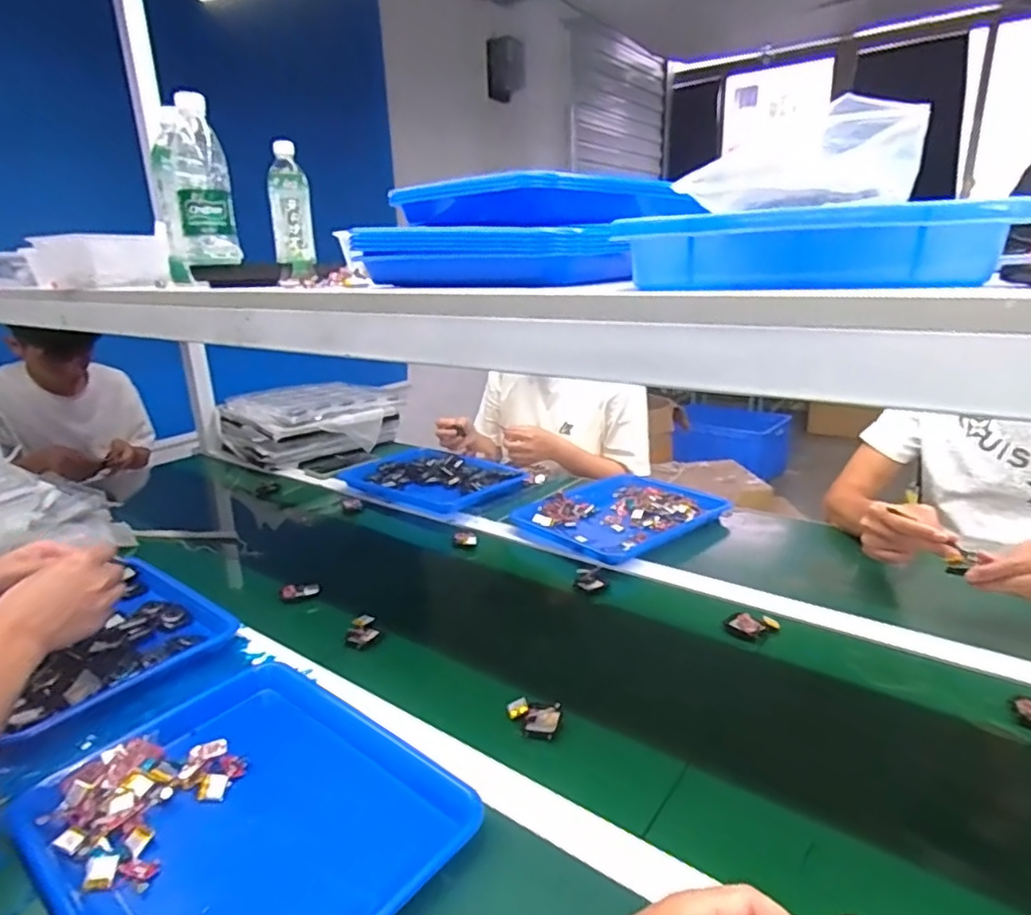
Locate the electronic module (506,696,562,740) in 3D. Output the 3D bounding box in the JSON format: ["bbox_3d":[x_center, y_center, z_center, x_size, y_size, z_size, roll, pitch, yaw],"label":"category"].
[{"bbox_3d":[0.016,0.260,0.628,0.051,0.017,0.040,3,18,16],"label":"electronic module"}]

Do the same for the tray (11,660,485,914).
[{"bbox_3d":[-0.223,0.289,0.520,0.333,0.048,0.257,12,23,38],"label":"tray"}]

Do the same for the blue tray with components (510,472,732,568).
[{"bbox_3d":[0.182,0.096,1.099,0.310,0.030,0.255,-17,23,-39],"label":"blue tray with components"}]

